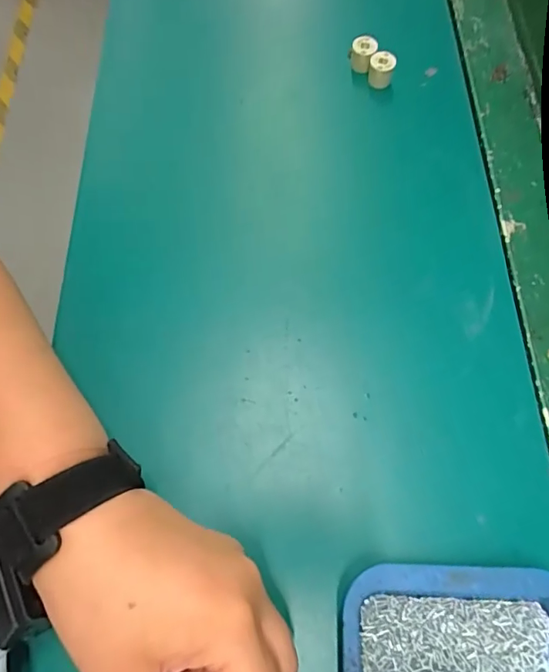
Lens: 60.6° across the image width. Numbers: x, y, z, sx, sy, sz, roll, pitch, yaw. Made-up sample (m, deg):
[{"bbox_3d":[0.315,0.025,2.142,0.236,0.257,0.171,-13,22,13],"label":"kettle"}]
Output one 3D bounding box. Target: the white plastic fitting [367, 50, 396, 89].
[{"bbox_3d":[0.086,-0.214,0.378,0.019,0.020,0.018,0,70,1],"label":"white plastic fitting"}]

